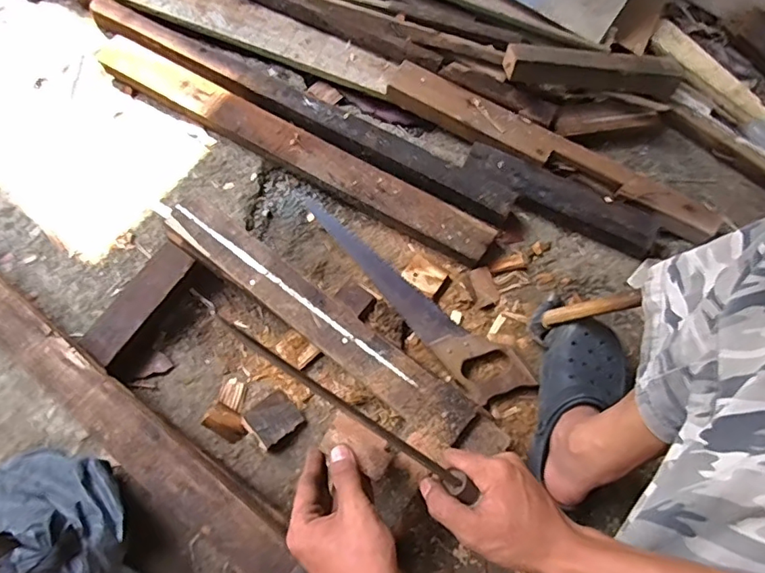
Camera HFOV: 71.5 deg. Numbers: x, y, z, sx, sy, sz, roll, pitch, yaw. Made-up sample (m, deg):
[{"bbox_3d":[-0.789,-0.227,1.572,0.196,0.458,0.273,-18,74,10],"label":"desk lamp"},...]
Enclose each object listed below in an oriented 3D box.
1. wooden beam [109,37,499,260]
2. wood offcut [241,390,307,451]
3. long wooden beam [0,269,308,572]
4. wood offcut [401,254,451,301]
[{"bbox_3d":[-0.154,-0.235,0.880,0.733,0.061,0.085,28,73,10],"label":"wooden beam"},{"bbox_3d":[-0.157,0.191,0.764,0.071,0.036,0.061,-37,74,-12],"label":"wood offcut"},{"bbox_3d":[-0.384,0.130,0.693,0.807,0.061,0.073,36,75,12],"label":"long wooden beam"},{"bbox_3d":[0.067,-0.014,0.824,0.067,0.016,0.050,34,74,11],"label":"wood offcut"}]

